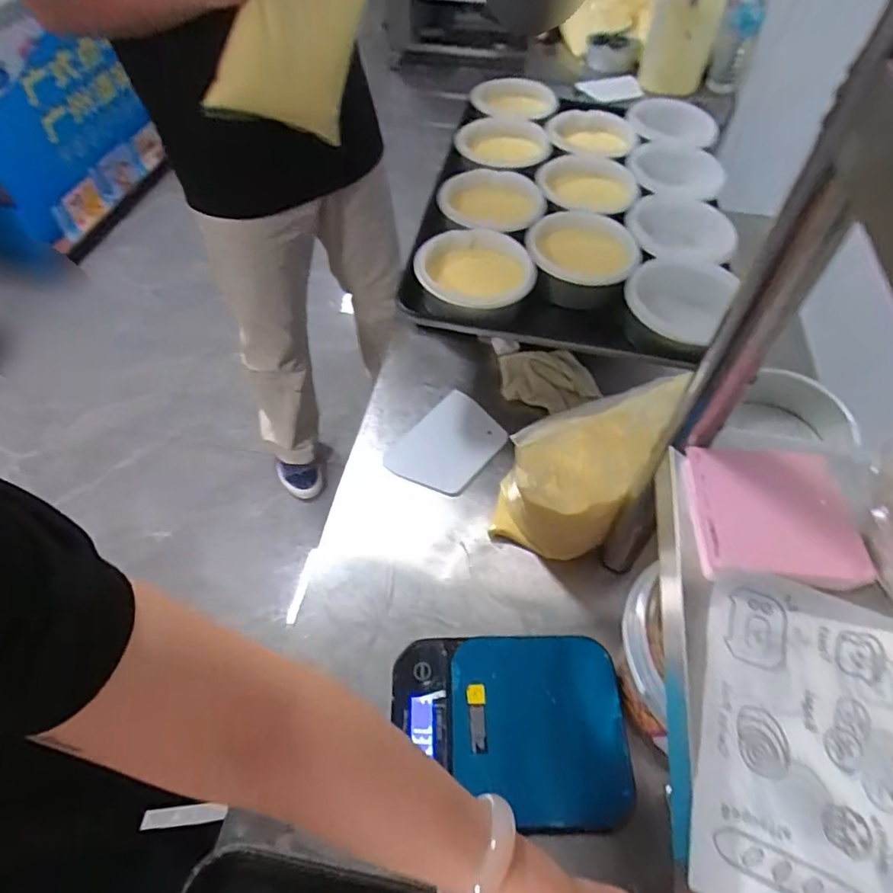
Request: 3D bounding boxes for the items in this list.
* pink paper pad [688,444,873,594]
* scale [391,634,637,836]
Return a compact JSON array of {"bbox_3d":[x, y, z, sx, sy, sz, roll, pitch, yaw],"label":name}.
[{"bbox_3d":[0.224,0.046,0.383,0.103,0.014,0.094,3,61,7],"label":"pink paper pad"},{"bbox_3d":[0.055,0.249,0.499,0.202,0.024,0.155,0,54,-1],"label":"scale"}]

